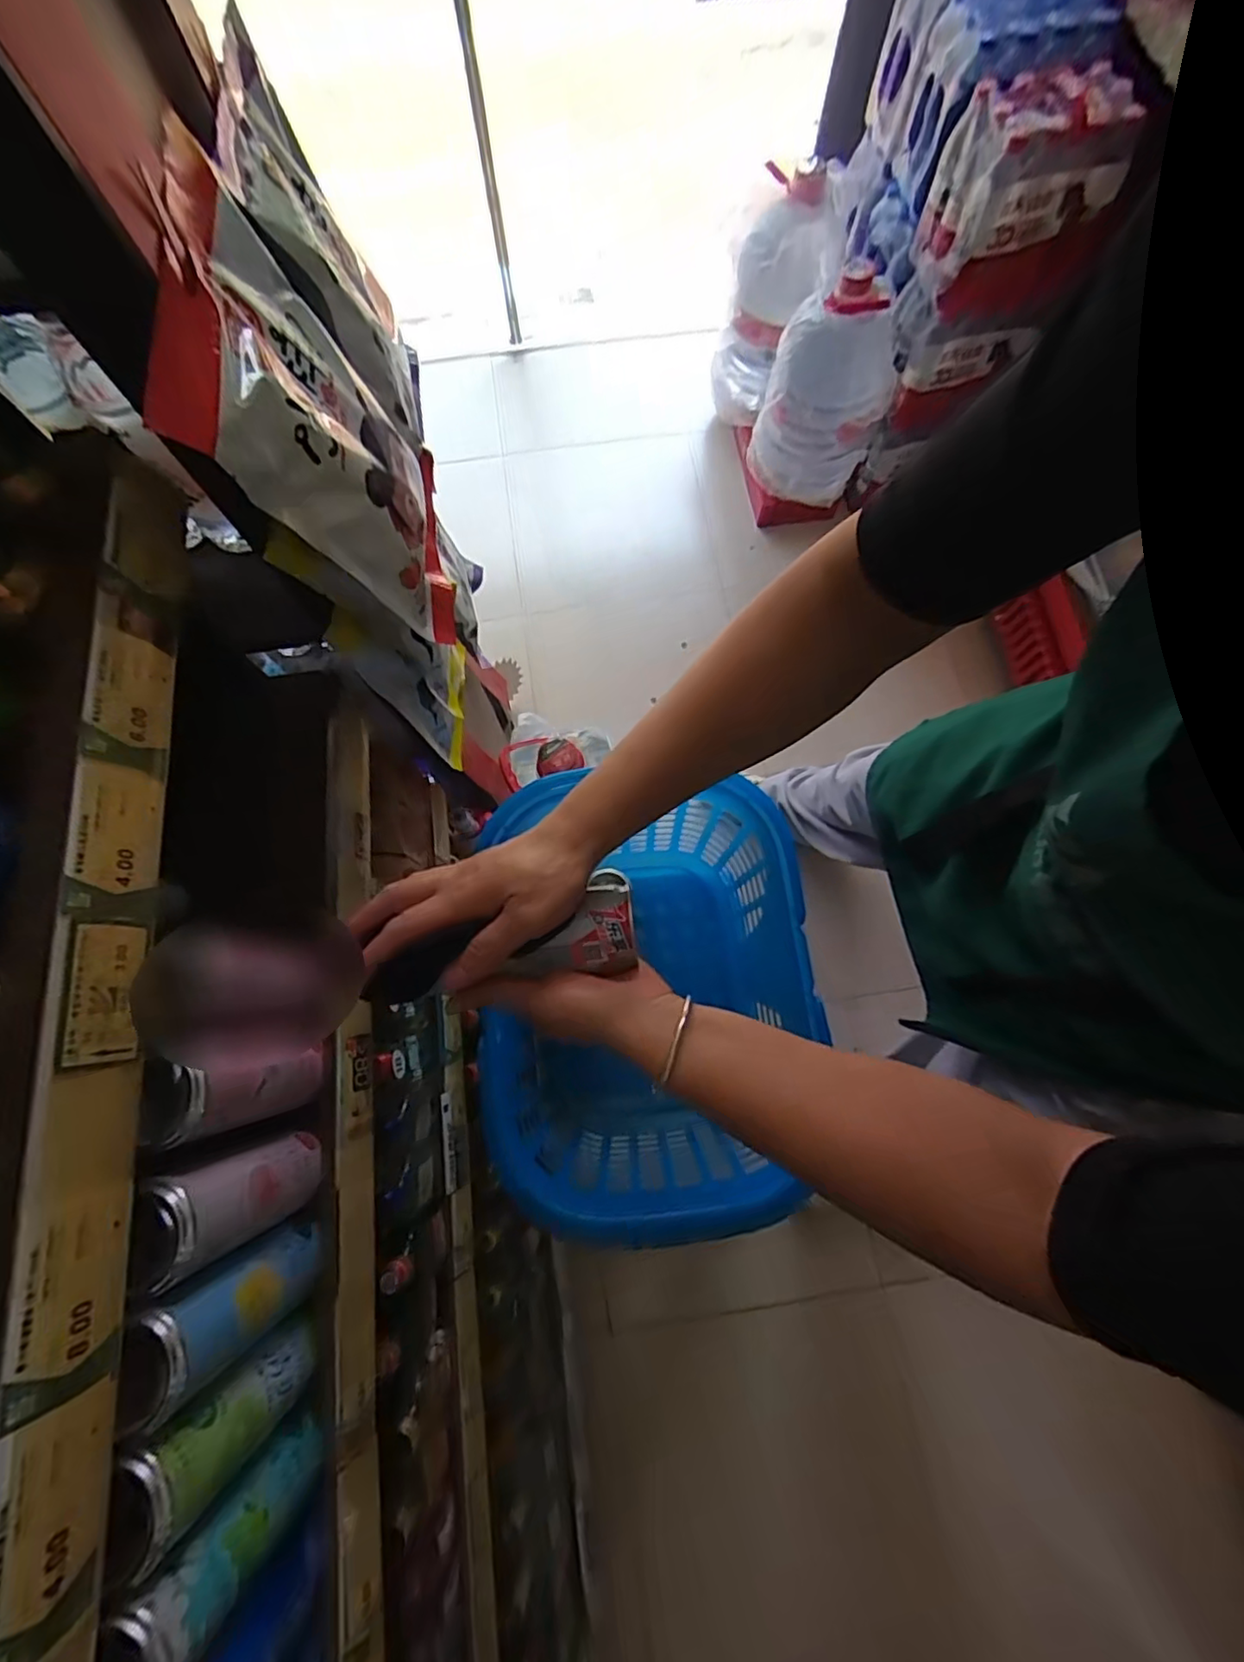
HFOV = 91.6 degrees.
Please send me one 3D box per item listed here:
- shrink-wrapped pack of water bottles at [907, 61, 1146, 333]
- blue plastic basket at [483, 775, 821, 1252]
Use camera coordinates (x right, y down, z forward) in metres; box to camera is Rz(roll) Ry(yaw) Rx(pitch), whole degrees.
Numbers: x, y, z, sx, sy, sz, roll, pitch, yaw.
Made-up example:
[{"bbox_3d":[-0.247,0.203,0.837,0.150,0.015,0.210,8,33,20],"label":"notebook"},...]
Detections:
[{"bbox_3d":[0.698,-1.107,1.068,0.250,0.255,0.183,-7,73,-2],"label":"shrink-wrapped pack of water bottles"},{"bbox_3d":[0.031,0.172,0.677,0.298,0.265,0.418,-8,73,-2],"label":"blue plastic basket"}]

